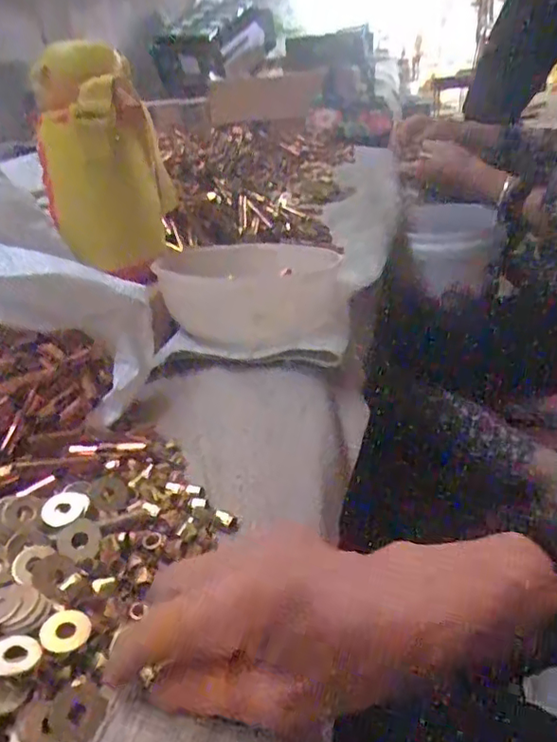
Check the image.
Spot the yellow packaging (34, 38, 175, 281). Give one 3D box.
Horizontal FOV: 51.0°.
[{"bbox_3d":[-0.136,-0.158,0.466,0.091,0.175,0.066,-12,32,-8],"label":"yellow packaging"}]

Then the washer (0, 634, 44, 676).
[{"bbox_3d":[-0.109,0.117,0.242,0.018,0.005,0.019,-6,32,3],"label":"washer"}]

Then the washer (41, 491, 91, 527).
[{"bbox_3d":[-0.111,0.071,0.304,0.022,0.004,0.021,5,43,-5],"label":"washer"}]

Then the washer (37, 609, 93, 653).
[{"bbox_3d":[-0.093,0.113,0.255,0.020,0.004,0.020,13,31,0],"label":"washer"}]

